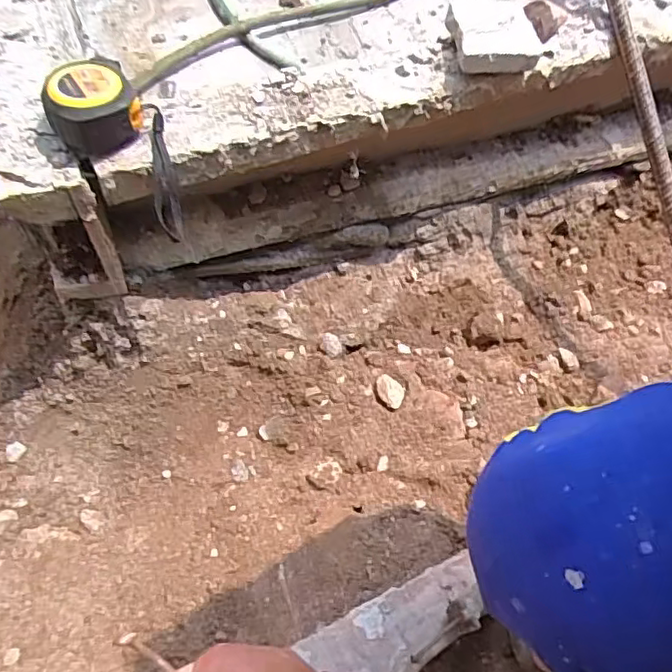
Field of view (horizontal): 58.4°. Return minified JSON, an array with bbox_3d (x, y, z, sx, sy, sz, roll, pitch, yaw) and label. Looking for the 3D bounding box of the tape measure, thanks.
[{"bbox_3d":[-0.213,-0.199,0.526,0.075,0.057,0.065,-27,62,-20],"label":"tape measure"}]

